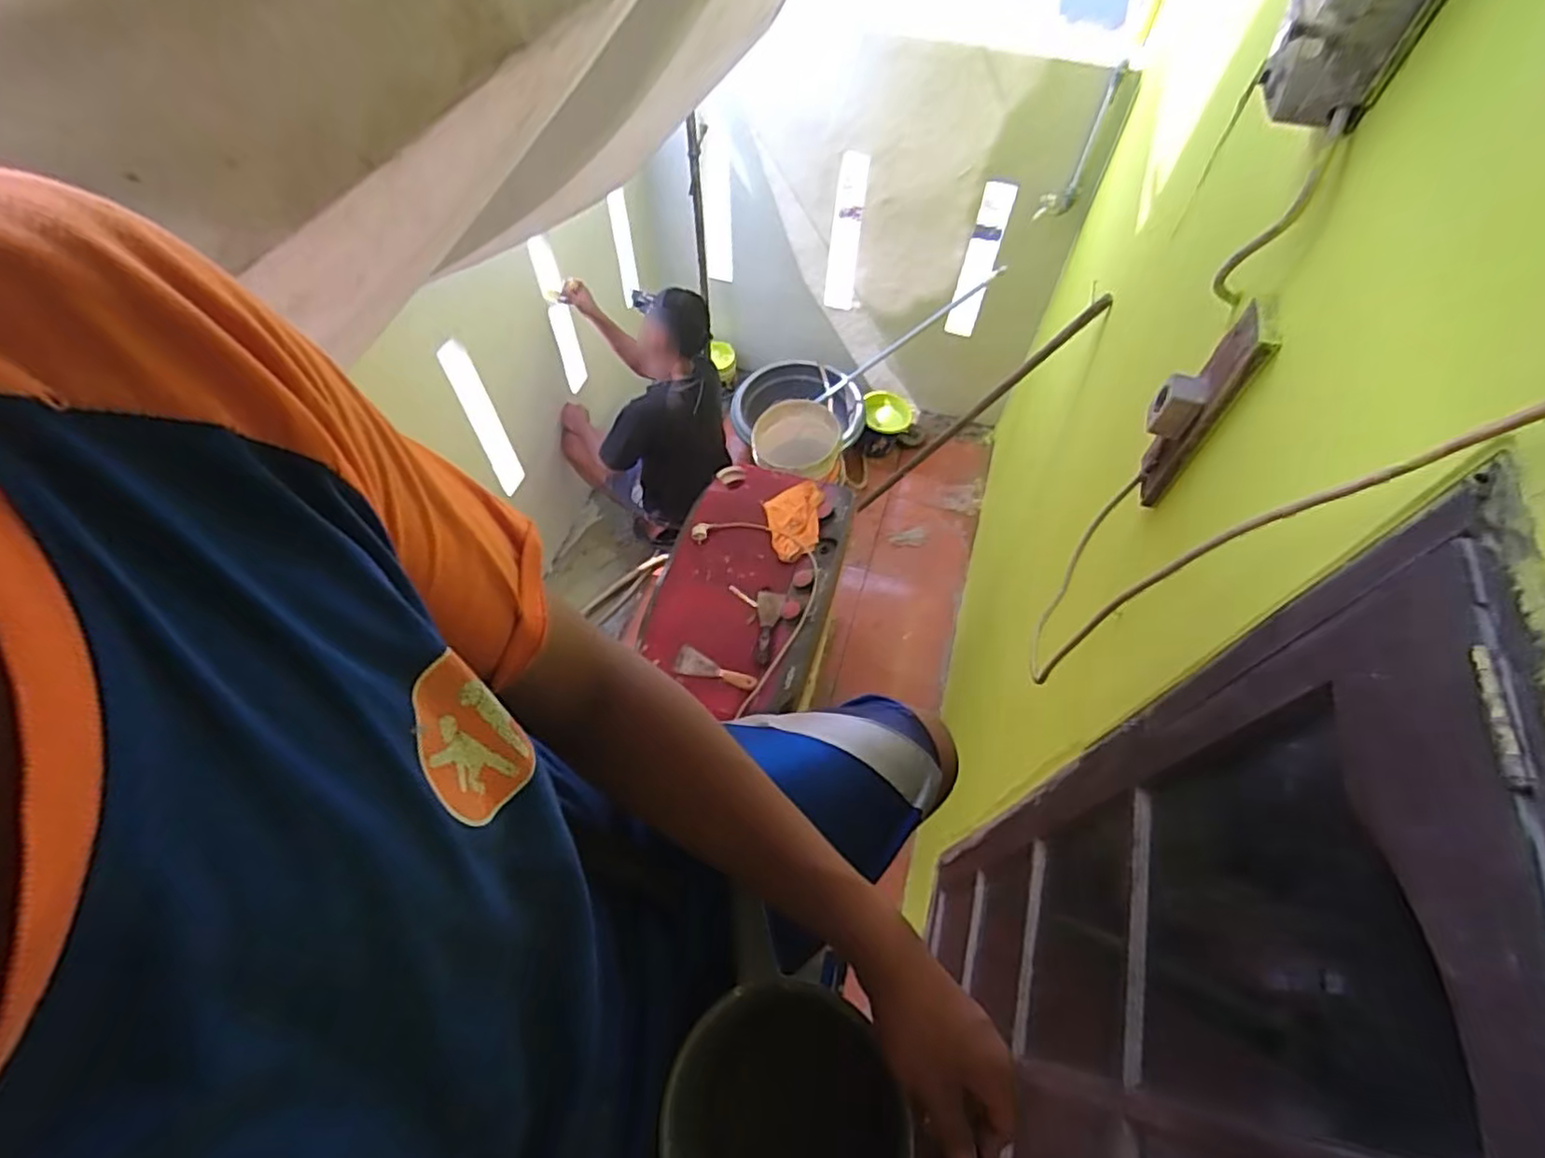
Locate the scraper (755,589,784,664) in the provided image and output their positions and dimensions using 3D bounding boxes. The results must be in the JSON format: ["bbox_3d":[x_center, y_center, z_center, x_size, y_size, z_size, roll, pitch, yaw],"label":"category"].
[{"bbox_3d":[-0.010,0.112,1.687,0.064,0.032,0.197,4,60,1],"label":"scraper"}]

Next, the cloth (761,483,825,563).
[{"bbox_3d":[0.066,-0.157,1.855,0.155,0.032,0.226,-9,60,-6],"label":"cloth"}]

